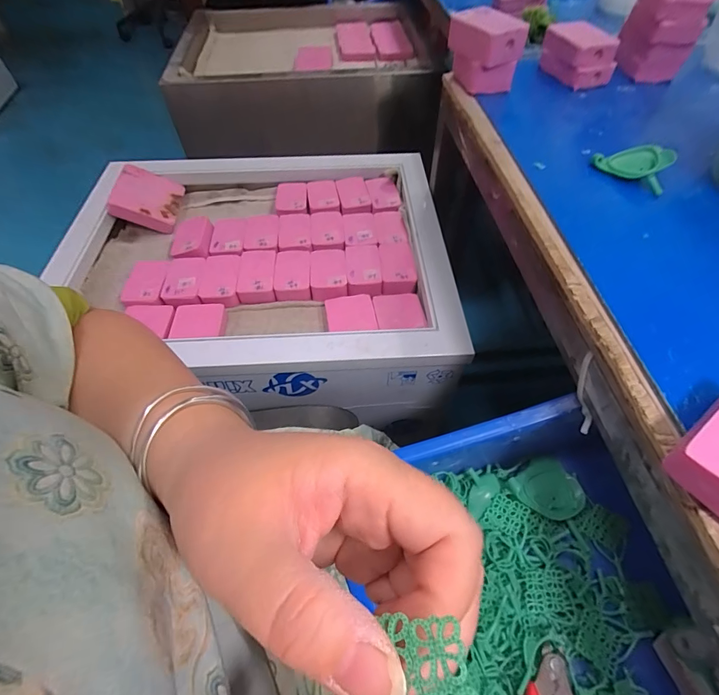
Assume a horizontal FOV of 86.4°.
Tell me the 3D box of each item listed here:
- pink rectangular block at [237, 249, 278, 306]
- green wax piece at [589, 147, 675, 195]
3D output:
[{"bbox_3d":[-0.134,-0.095,0.507,0.047,0.028,0.074,-6,53,-2],"label":"pink rectangular block"},{"bbox_3d":[0.222,-0.149,0.309,0.033,0.015,0.056,-50,54,-2],"label":"green wax piece"}]

